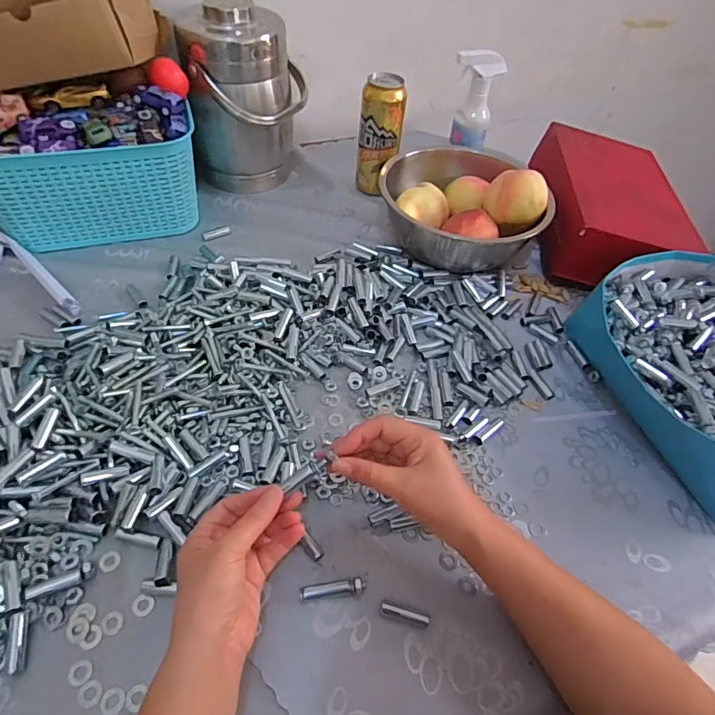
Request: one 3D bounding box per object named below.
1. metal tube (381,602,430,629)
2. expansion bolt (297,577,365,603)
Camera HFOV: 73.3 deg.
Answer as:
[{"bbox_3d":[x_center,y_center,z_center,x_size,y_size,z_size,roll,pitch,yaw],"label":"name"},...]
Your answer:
[{"bbox_3d":[0.039,0.206,0.384,0.039,0.011,0.008,16,50,8],"label":"metal tube"},{"bbox_3d":[-0.020,0.190,0.396,0.054,0.013,0.013,-3,50,-8],"label":"expansion bolt"}]

